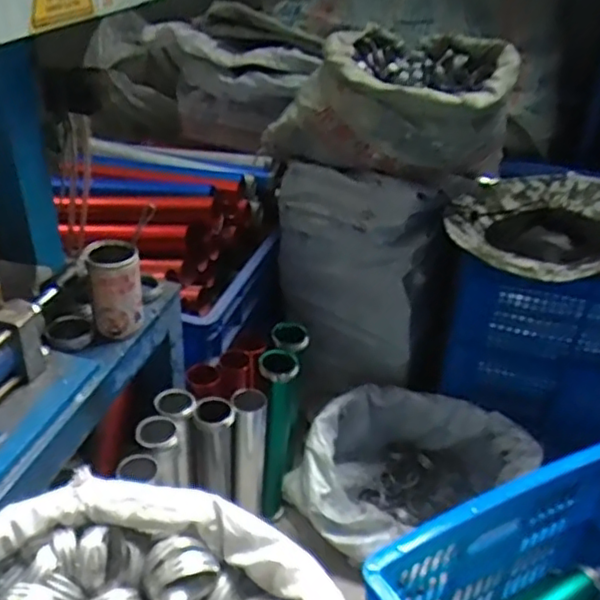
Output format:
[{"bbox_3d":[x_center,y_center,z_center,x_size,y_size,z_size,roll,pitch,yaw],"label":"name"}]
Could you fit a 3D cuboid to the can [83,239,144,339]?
[{"bbox_3d":[-0.237,-0.014,0.819,0.064,0.108,0.062,-7,35,-18],"label":"can"}]

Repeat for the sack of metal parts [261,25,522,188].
[{"bbox_3d":[0.191,-0.391,1.256,0.415,0.214,0.338,18,35,19],"label":"sack of metal parts"}]

